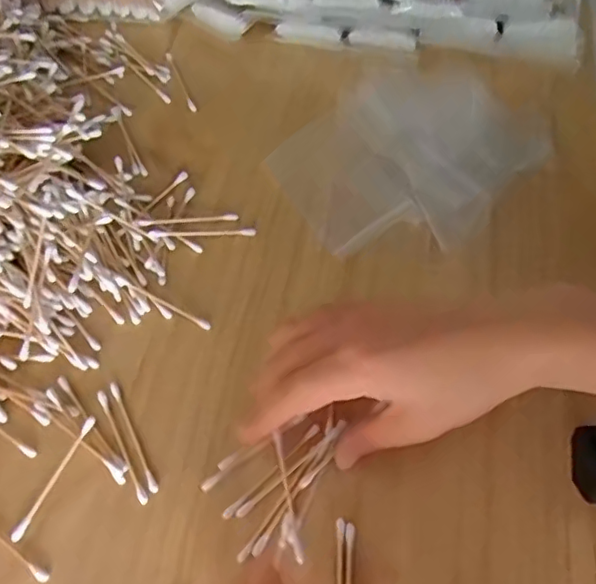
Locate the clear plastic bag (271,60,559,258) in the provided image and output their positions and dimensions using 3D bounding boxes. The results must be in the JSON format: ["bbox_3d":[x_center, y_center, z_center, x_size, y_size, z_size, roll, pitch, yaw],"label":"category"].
[{"bbox_3d":[0.082,-0.108,0.433,0.202,0.007,0.147,-41,68,-19],"label":"clear plastic bag"}]

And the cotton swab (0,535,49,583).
[{"bbox_3d":[-0.157,0.129,0.301,0.071,0.004,0.005,31,66,17],"label":"cotton swab"}]

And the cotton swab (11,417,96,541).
[{"bbox_3d":[-0.133,0.100,0.314,0.006,0.004,0.070,22,64,13],"label":"cotton swab"}]

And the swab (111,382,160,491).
[{"bbox_3d":[-0.094,0.082,0.327,0.005,0.004,0.070,-26,64,-12],"label":"swab"}]

